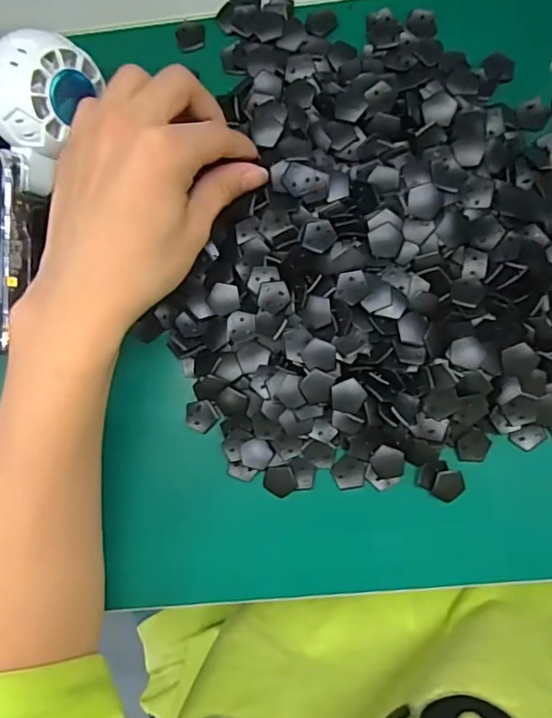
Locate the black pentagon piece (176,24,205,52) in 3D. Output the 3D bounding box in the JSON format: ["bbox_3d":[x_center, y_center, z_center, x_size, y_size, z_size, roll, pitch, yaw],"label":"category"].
[{"bbox_3d":[-0.051,-0.195,0.327,0.016,0.004,0.015,-9,85,3],"label":"black pentagon piece"}]

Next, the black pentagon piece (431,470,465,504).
[{"bbox_3d":[0.097,0.071,0.301,0.017,0.004,0.018,24,88,5],"label":"black pentagon piece"}]

